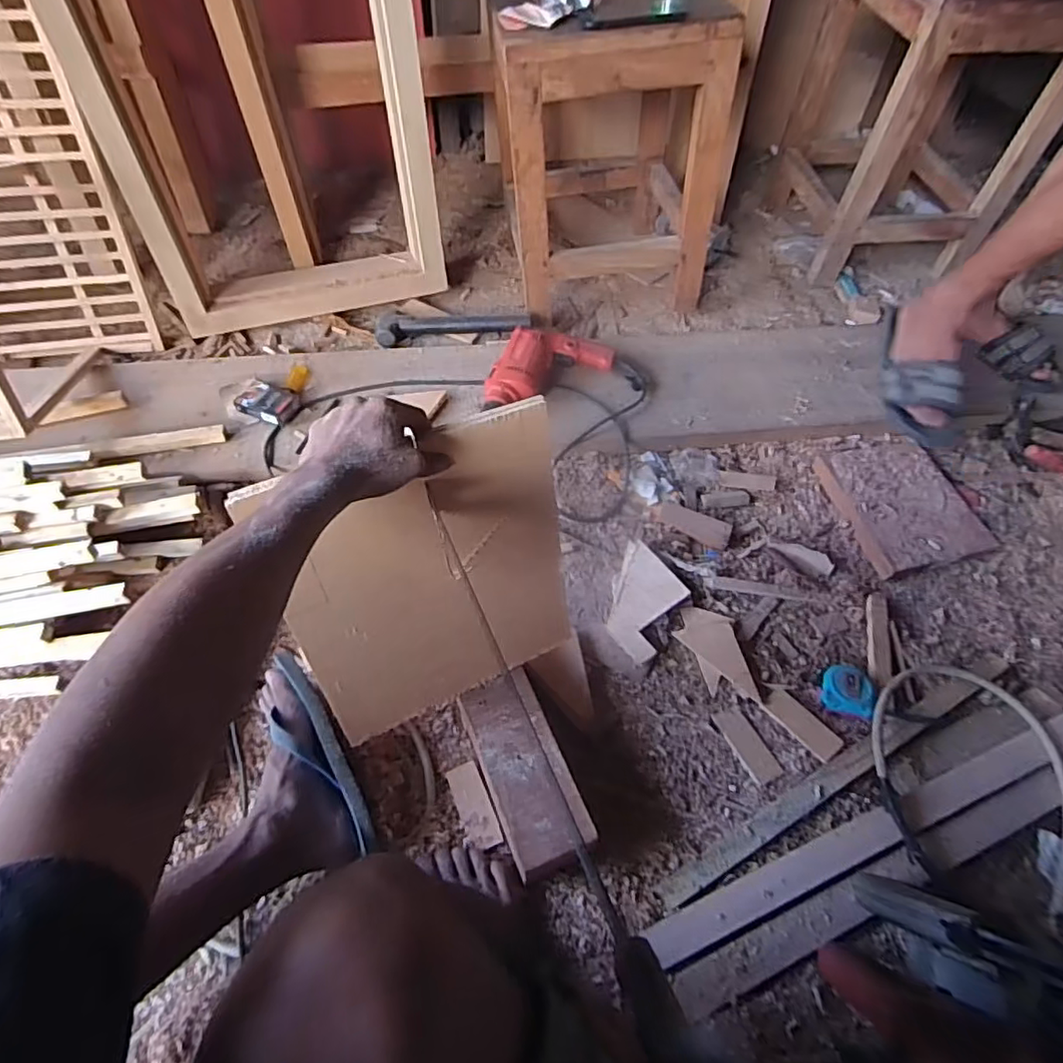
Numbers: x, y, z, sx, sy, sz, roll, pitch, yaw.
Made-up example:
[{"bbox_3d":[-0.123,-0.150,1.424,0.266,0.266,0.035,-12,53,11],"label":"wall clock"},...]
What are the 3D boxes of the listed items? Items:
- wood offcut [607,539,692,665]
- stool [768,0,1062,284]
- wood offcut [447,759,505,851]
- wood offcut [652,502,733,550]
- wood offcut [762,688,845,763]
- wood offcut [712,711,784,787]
[{"bbox_3d":[0.159,0.096,0.832,0.095,0.007,0.167,13,64,22],"label":"wood offcut"},{"bbox_3d":[0.809,-0.883,1.271,0.391,0.486,0.452,-4,57,-4],"label":"stool"},{"bbox_3d":[-0.066,0.314,0.683,0.036,0.011,0.092,-19,59,-14],"label":"wood offcut"},{"bbox_3d":[0.247,-0.014,0.920,0.119,0.014,0.039,24,59,13],"label":"wood offcut"},{"bbox_3d":[0.342,0.241,0.752,0.040,0.011,0.095,-33,63,-21],"label":"wood offcut"},{"bbox_3d":[0.268,0.264,0.741,0.038,0.011,0.094,-22,60,-16],"label":"wood offcut"}]

